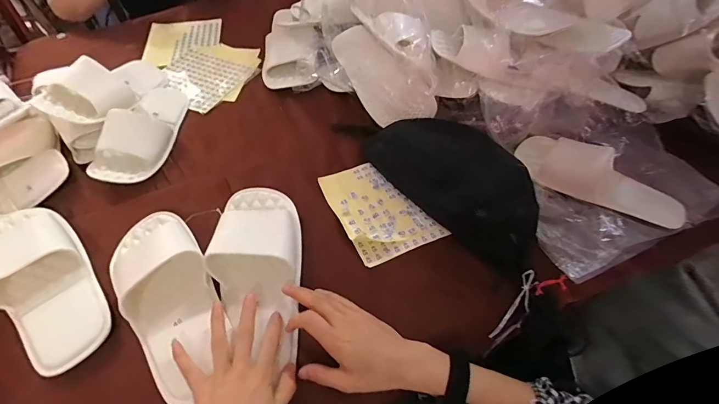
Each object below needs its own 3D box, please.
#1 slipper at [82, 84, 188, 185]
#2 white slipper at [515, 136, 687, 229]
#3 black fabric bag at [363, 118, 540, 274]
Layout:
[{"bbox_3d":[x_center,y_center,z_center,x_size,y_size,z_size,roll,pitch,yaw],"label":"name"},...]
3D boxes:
[{"bbox_3d":[-0.364,-0.132,0.653,0.092,0.060,0.236,6,54,6],"label":"slipper"},{"bbox_3d":[0.356,-0.043,0.567,0.237,0.043,0.099,23,57,17],"label":"white slipper"},{"bbox_3d":[0.139,-0.042,0.561,0.129,0.064,0.298,-38,61,-23],"label":"black fabric bag"}]

